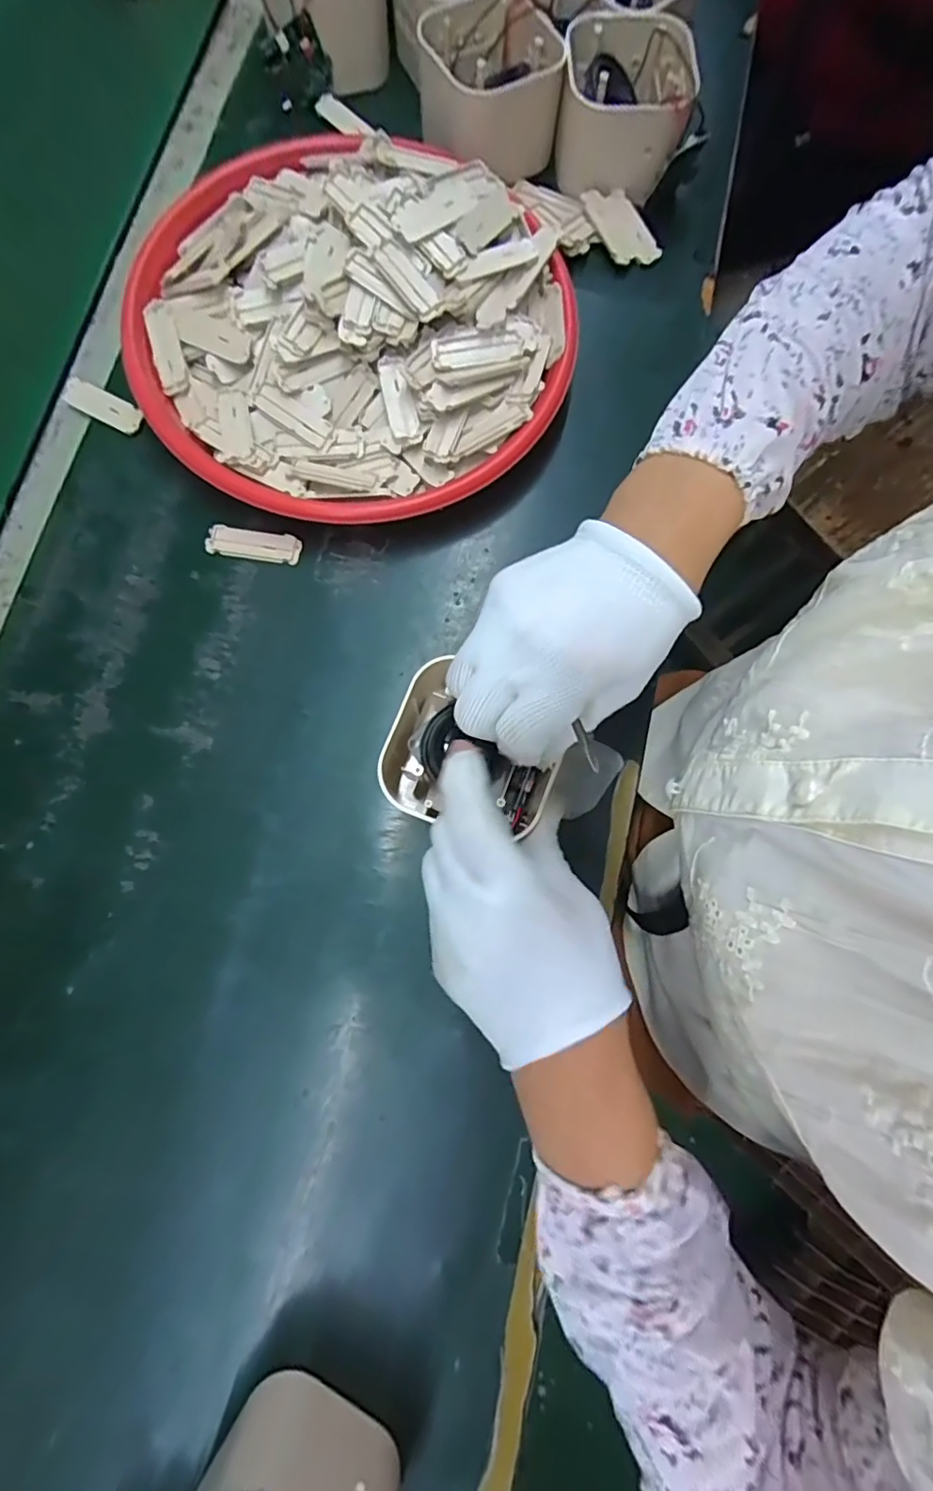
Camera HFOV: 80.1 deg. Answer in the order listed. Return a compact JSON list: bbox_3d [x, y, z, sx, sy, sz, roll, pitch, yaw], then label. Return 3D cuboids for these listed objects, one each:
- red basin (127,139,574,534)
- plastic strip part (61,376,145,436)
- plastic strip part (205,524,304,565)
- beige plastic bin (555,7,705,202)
[{"bbox_3d":[-0.075,-0.277,0.370,0.278,0.058,0.269,0,79,-1],"label":"red basin"},{"bbox_3d":[-0.250,-0.234,0.381,0.064,0.006,0.019,28,80,4],"label":"plastic strip part"},{"bbox_3d":[-0.140,-0.133,0.367,0.061,0.004,0.019,8,79,0],"label":"plastic strip part"},{"bbox_3d":[0.113,-0.465,0.405,0.092,0.057,0.099,6,79,0],"label":"beige plastic bin"}]

